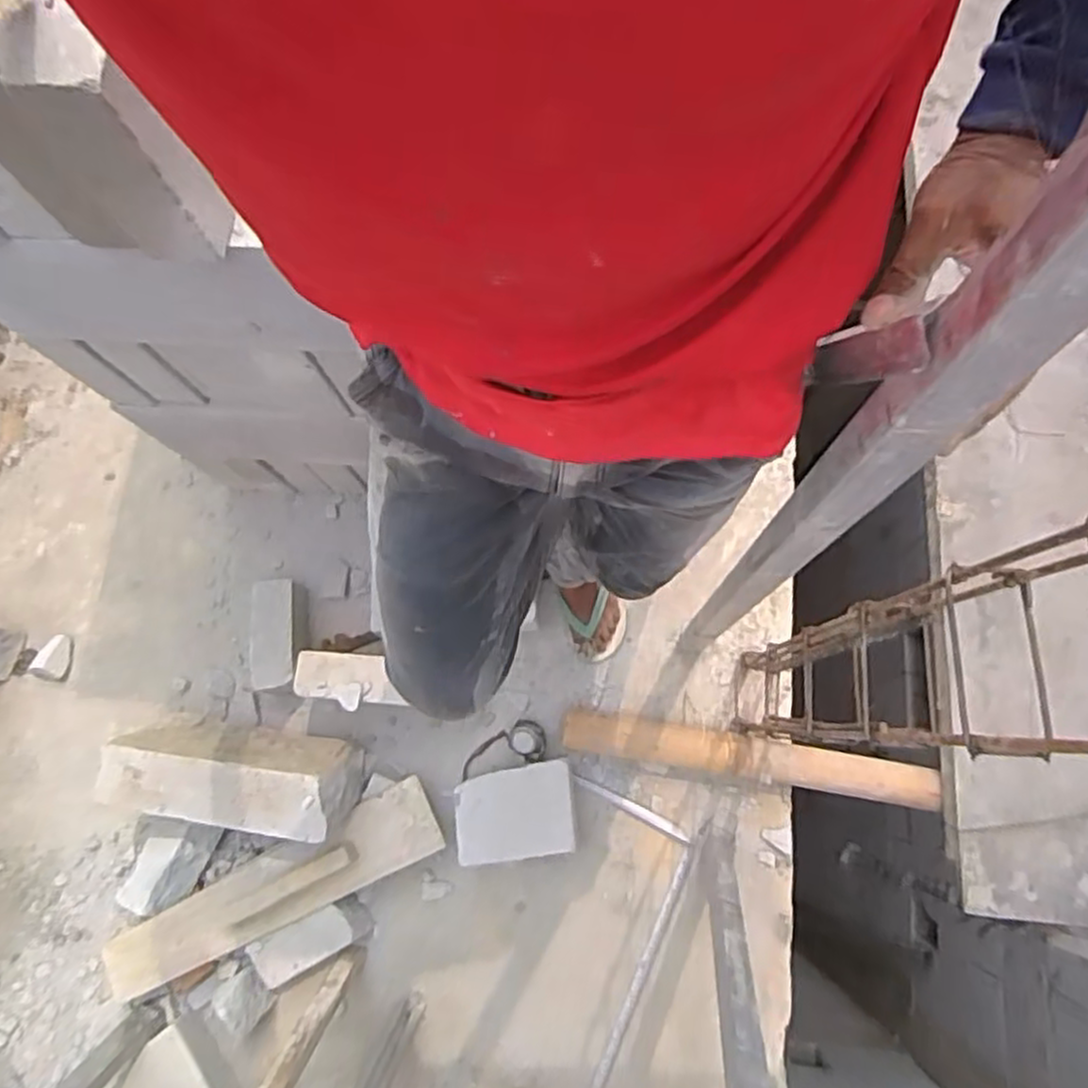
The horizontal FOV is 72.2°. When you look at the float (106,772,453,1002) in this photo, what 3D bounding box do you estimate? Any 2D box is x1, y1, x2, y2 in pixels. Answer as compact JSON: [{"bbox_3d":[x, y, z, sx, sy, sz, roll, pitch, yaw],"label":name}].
[{"bbox_3d":[-0.428,0.548,1.173,0.541,0.048,0.124,-27,75,-3],"label":"float"}]

